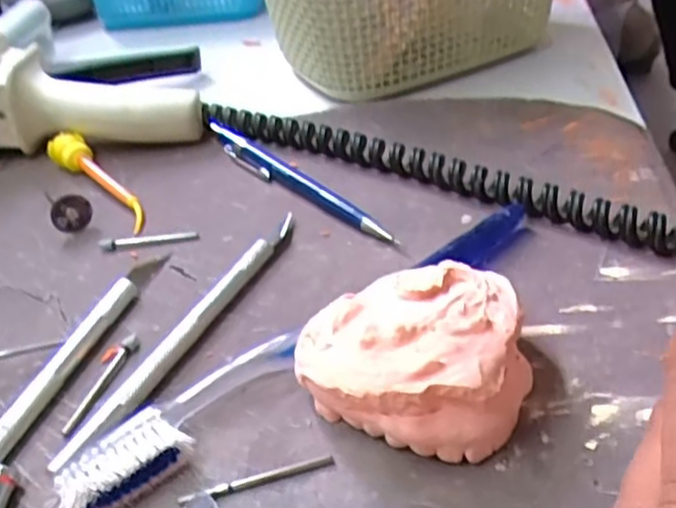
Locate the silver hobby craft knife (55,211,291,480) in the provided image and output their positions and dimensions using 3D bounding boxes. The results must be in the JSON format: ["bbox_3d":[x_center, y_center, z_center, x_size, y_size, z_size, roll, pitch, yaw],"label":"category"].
[{"bbox_3d":[-0.049,0.024,0.244,0.008,0.008,0.135,13,43,24],"label":"silver hobby craft knife"}]

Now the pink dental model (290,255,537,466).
[{"bbox_3d":[0.023,0.033,0.199,0.064,0.033,0.047,-9,38,-3],"label":"pink dental model"}]

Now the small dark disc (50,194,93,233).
[{"bbox_3d":[-0.118,-0.018,0.304,0.016,0.017,0.004,13,0,-28],"label":"small dark disc"}]

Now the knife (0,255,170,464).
[{"bbox_3d":[-0.095,0.041,0.230,0.007,0.009,0.135,7,41,18],"label":"knife"}]

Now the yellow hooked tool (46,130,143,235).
[{"bbox_3d":[-0.115,-0.037,0.330,0.017,0.014,0.093,-32,44,-28],"label":"yellow hooked tool"}]

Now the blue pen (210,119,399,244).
[{"bbox_3d":[-0.023,-0.035,0.315,0.011,0.009,0.137,-31,44,-27],"label":"blue pen"}]

